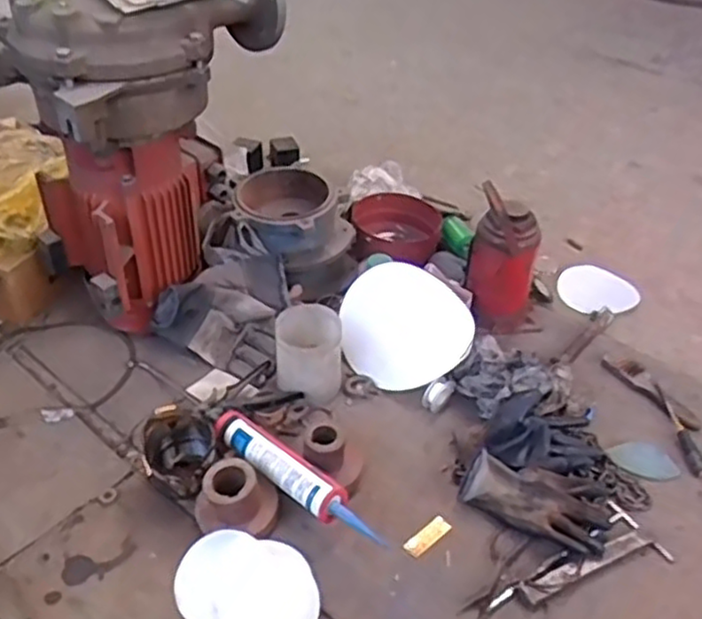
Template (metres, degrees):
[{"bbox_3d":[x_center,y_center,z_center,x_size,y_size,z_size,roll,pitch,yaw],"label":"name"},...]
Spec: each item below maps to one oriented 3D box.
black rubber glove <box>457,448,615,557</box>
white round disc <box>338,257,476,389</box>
[{"bbox_3d":[0.275,0.276,1.045,0.215,0.054,0.122,16,42,19],"label":"black rubber glove"},{"bbox_3d":[0.101,0.029,1.323,0.245,0.035,0.241,23,70,14],"label":"white round disc"}]

